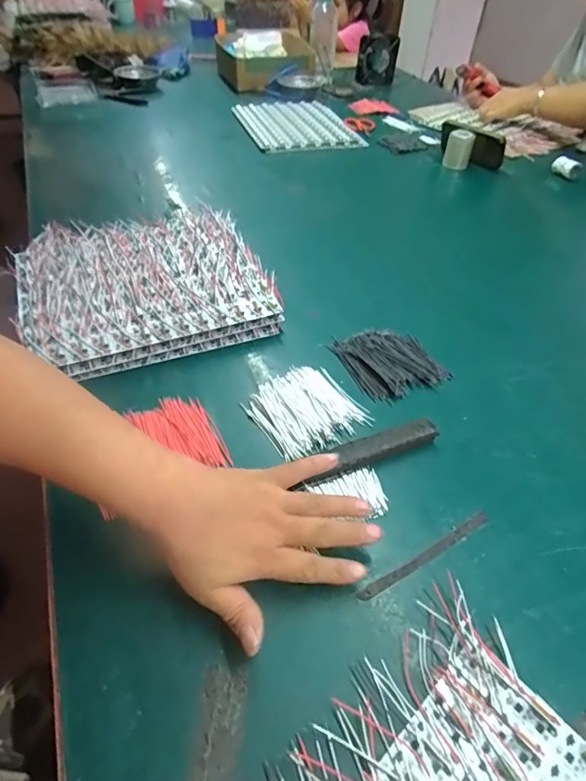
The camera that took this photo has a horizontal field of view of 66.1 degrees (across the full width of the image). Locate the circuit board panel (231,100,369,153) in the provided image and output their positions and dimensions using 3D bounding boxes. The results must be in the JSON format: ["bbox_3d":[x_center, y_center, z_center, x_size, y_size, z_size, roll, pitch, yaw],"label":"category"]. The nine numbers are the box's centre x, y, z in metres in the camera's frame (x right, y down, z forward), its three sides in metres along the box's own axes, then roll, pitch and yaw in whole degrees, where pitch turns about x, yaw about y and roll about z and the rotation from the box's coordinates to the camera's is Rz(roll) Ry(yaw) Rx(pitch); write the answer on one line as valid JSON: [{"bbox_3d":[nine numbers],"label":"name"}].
[{"bbox_3d":[0.004,-0.648,1.090,0.243,0.018,0.298,-11,48,-13],"label":"circuit board panel"}]

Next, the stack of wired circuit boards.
[{"bbox_3d":[-0.196,-0.143,0.591,0.289,0.051,0.272,-18,49,-19],"label":"stack of wired circuit boards"}]

